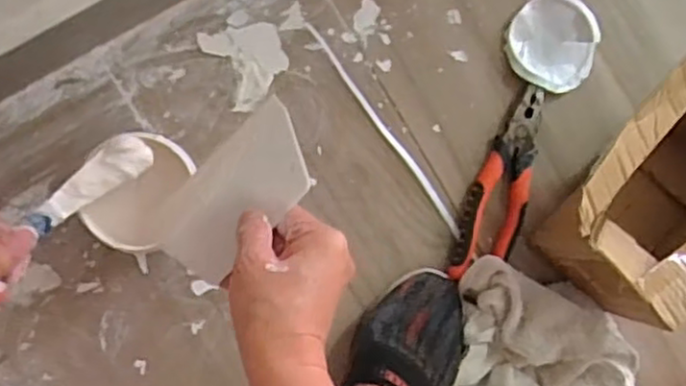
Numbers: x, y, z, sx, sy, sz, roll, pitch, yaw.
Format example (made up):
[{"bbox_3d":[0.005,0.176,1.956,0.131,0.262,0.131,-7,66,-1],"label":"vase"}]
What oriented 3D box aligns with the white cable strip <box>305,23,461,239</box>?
[{"bbox_3d":[0.038,-0.056,0.633,0.011,0.007,0.228,-37,94,-6],"label":"white cable strip"}]

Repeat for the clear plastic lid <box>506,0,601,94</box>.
[{"bbox_3d":[0.192,-0.136,0.640,0.080,0.024,0.084,0,90,-7],"label":"clear plastic lid"}]

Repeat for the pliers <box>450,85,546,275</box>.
[{"bbox_3d":[0.144,-0.008,0.634,0.052,0.017,0.178,19,87,-7],"label":"pliers"}]

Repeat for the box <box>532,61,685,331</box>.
[{"bbox_3d":[0.262,0.000,0.592,0.150,0.137,0.186,44,85,-5],"label":"box"}]

